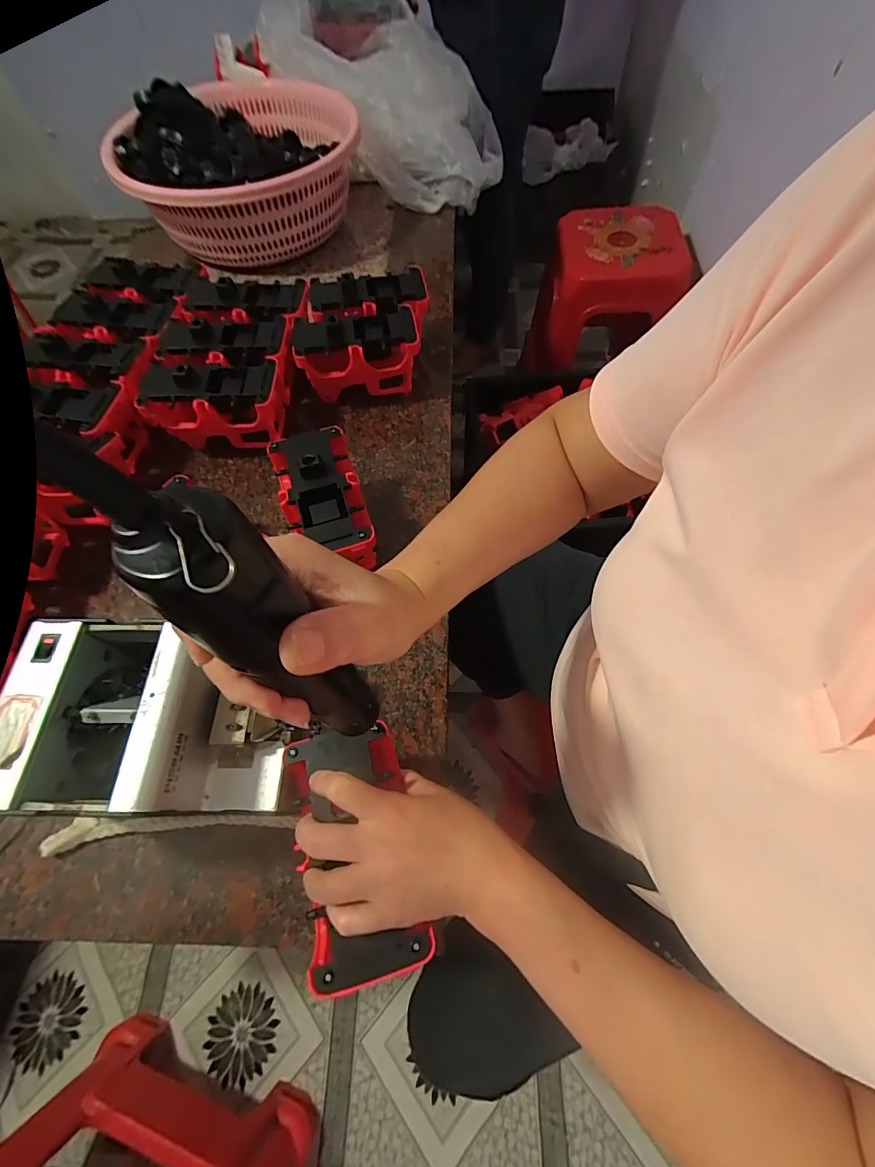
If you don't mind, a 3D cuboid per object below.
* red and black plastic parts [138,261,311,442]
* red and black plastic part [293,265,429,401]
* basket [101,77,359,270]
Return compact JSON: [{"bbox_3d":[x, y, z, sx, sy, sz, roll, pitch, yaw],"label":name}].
[{"bbox_3d":[-0.258,-0.285,0.569,0.166,0.085,0.239,0,64,4],"label":"red and black plastic parts"},{"bbox_3d":[-0.094,-0.331,0.585,0.171,0.087,0.155,-8,64,-1],"label":"red and black plastic part"},{"bbox_3d":[-0.313,-0.687,0.728,0.360,0.130,0.393,-20,65,-6],"label":"basket"}]

